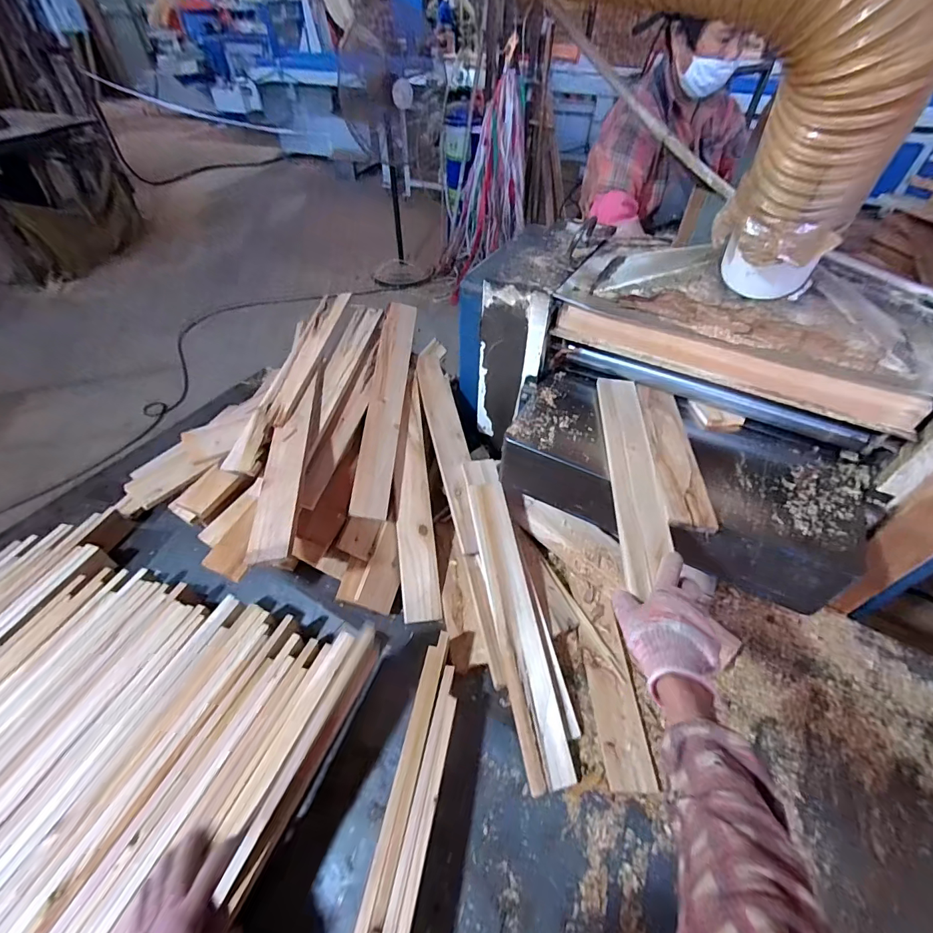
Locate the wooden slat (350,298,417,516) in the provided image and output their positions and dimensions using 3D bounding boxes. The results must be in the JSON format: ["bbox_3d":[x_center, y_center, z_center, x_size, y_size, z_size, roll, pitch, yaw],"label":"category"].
[{"bbox_3d":[-0.163,-0.126,0.876,0.068,0.027,0.469,5,70,1],"label":"wooden slat"}]

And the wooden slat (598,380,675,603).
[{"bbox_3d":[0.259,0.000,0.678,0.070,0.019,0.409,7,51,3],"label":"wooden slat"}]

